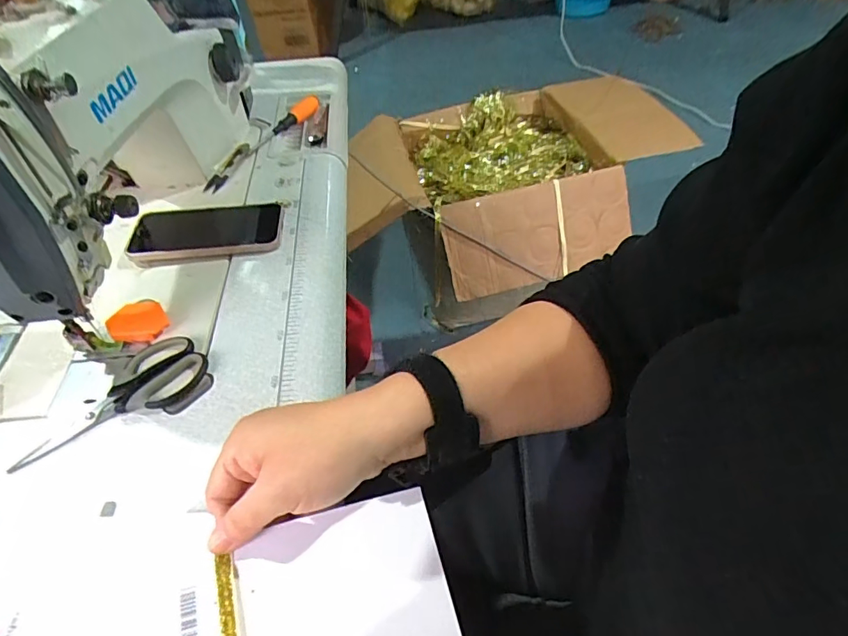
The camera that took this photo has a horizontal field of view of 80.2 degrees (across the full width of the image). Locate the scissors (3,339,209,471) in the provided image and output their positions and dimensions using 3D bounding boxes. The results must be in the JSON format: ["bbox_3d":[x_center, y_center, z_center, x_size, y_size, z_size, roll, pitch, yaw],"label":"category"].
[{"bbox_3d":[-0.247,0.058,0.404,0.139,0.011,0.075,-19,49,-13],"label":"scissors"}]

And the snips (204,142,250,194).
[{"bbox_3d":[-0.249,-0.195,0.643,0.022,0.015,0.110,4,48,8],"label":"snips"}]

